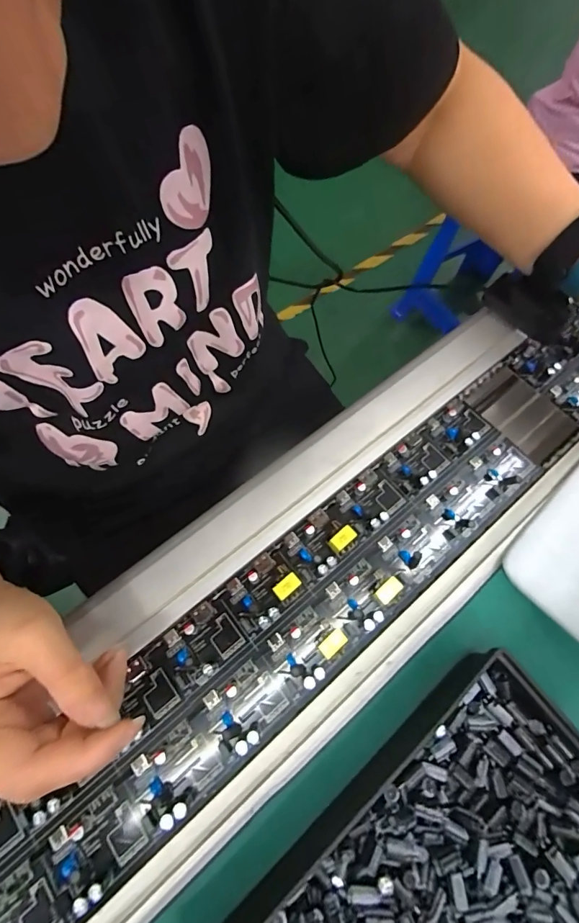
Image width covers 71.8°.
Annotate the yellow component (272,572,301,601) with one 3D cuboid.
[{"bbox_3d":[-0.002,0.087,0.277,0.018,0.014,0.011,-36,72,-15],"label":"yellow component"}]

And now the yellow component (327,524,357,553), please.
[{"bbox_3d":[0.038,0.056,0.290,0.019,0.014,0.011,-36,72,-15],"label":"yellow component"}]

